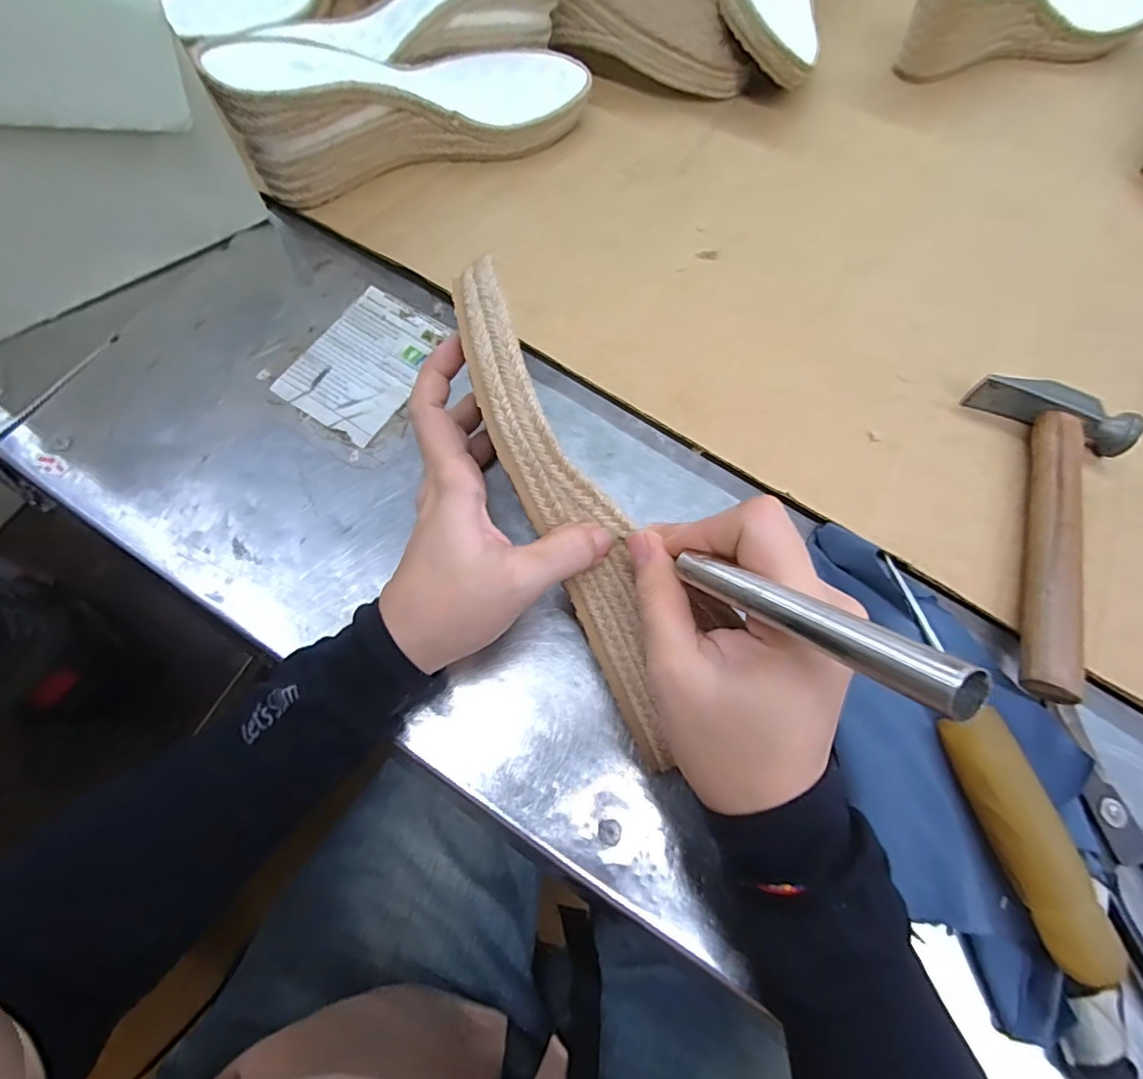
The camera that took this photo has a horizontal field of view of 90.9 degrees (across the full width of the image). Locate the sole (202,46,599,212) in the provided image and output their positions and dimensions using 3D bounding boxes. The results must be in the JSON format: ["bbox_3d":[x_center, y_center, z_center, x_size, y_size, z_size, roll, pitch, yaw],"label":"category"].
[{"bbox_3d":[-0.102,-0.289,0.382,0.262,0.071,0.089,-34,74,-29],"label":"sole"}]

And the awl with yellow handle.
[{"bbox_3d":[0.188,0.094,0.255,0.022,0.025,0.173,-10,72,-6],"label":"awl with yellow handle"}]

